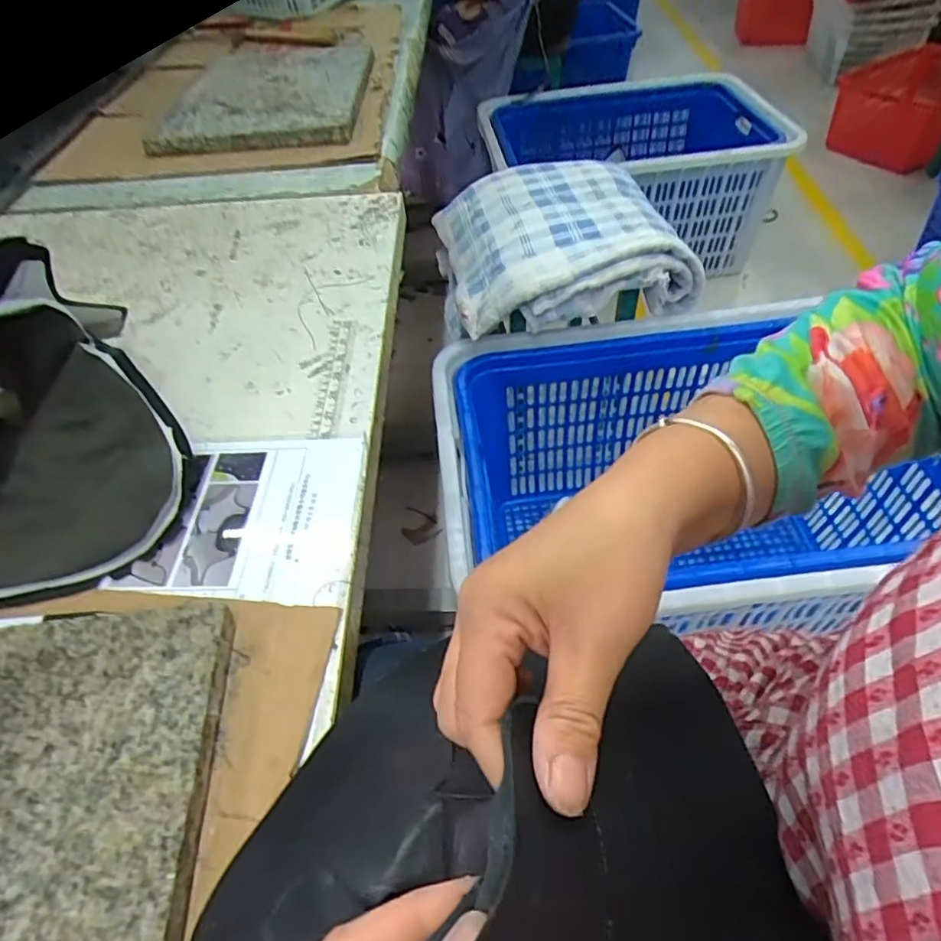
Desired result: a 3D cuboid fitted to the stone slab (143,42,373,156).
[{"bbox_3d":[-0.328,-0.634,0.994,0.314,0.034,0.455,-5,50,1],"label":"stone slab"}]

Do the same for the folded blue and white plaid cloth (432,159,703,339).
[{"bbox_3d":[0.162,-0.444,1.167,0.435,0.122,0.412,-12,50,-5],"label":"folded blue and white plaid cloth"}]

